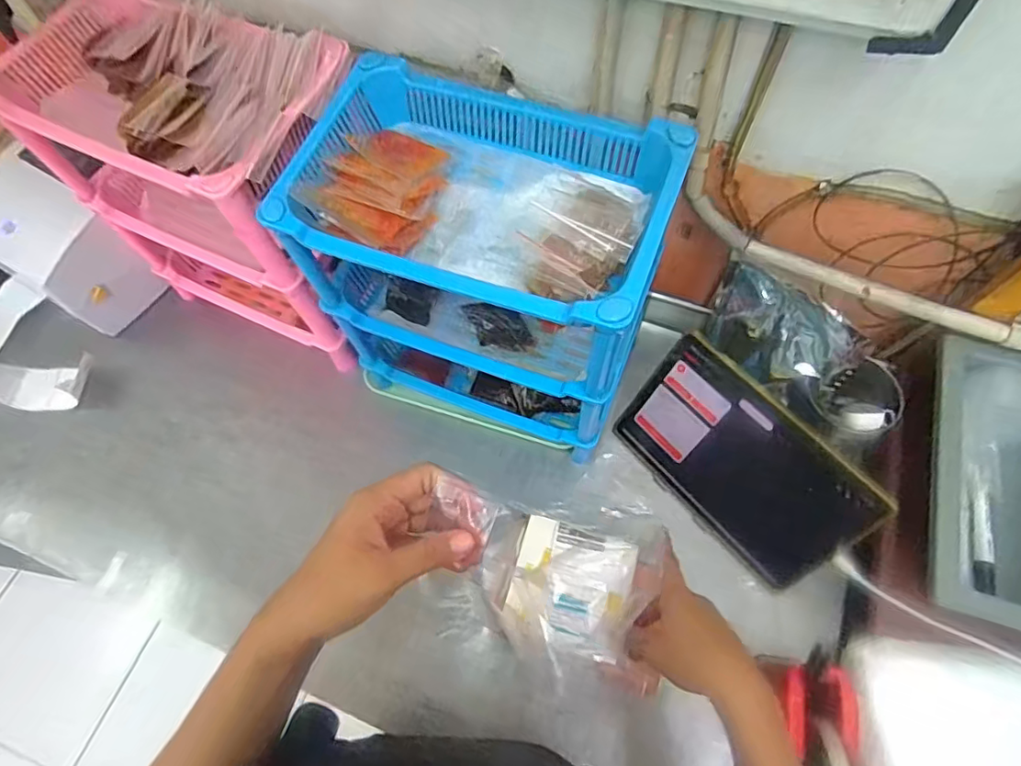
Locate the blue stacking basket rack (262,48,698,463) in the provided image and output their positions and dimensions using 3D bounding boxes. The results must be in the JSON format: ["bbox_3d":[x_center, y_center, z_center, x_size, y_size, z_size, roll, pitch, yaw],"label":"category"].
[{"bbox_3d":[-0.021,-0.098,0.594,0.298,0.331,0.195,17,66,10],"label":"blue stacking basket rack"}]

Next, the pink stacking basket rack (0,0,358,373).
[{"bbox_3d":[-0.319,-0.212,0.659,0.318,0.349,0.181,25,67,14],"label":"pink stacking basket rack"}]

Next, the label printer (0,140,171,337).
[{"bbox_3d":[-0.598,-0.167,0.763,0.178,0.149,0.108,28,68,15],"label":"label printer"}]

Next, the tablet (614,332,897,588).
[{"bbox_3d":[0.241,0.086,0.609,0.249,0.161,0.016,44,32,20],"label":"tablet"}]

